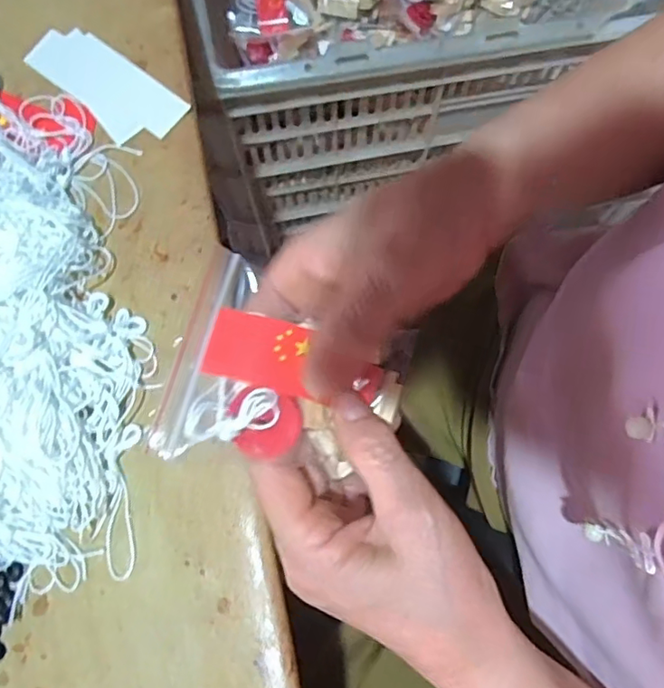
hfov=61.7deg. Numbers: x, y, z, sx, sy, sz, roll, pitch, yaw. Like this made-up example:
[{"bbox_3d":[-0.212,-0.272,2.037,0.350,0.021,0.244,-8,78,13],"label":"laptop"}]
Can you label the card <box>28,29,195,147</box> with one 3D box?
[{"bbox_3d":[-0.141,-0.161,0.343,0.109,0.005,0.042,37,79,11],"label":"card"}]

